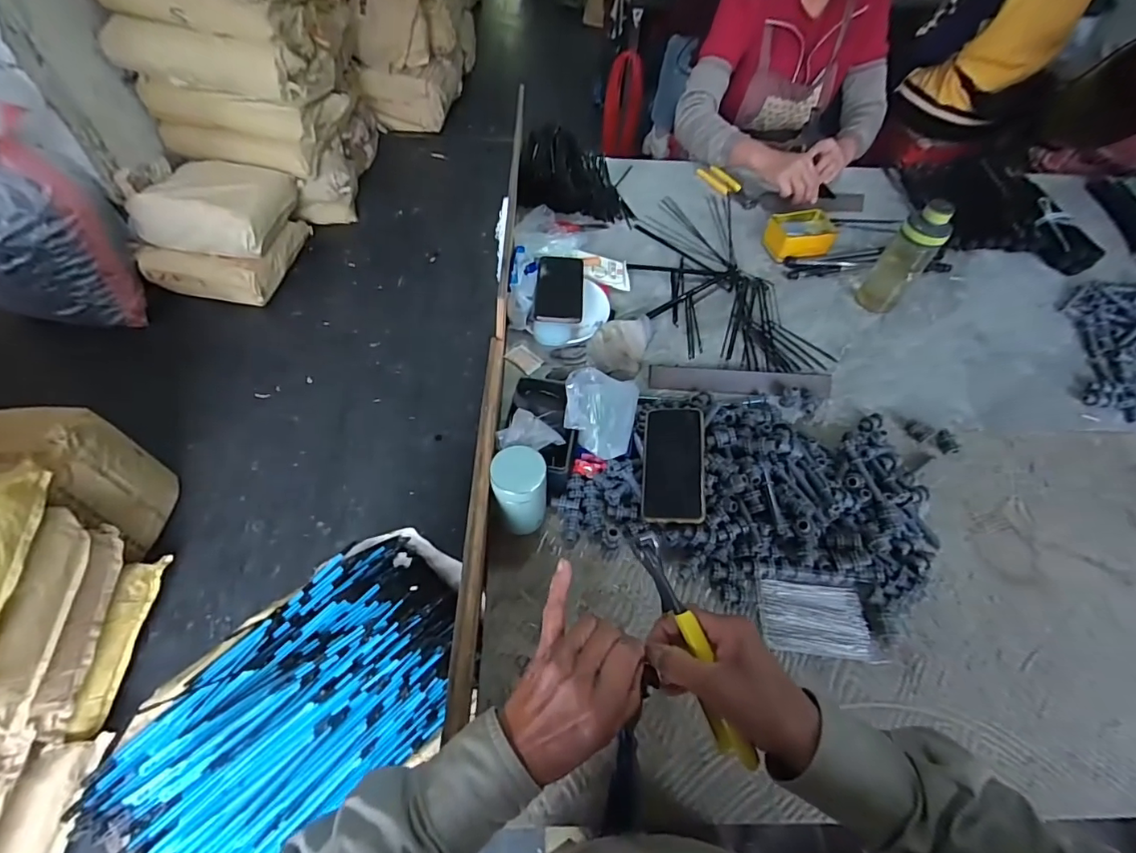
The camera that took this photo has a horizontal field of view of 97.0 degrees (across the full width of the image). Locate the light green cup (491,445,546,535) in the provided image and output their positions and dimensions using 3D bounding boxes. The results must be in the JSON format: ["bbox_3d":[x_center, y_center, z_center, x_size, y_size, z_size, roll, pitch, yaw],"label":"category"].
[{"bbox_3d":[-0.059,0.082,0.620,0.065,0.107,0.071,-2,55,-4],"label":"light green cup"}]

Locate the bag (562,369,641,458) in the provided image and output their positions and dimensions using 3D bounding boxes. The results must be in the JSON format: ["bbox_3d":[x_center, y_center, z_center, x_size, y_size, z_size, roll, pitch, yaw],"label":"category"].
[{"bbox_3d":[0.046,-0.022,0.680,0.098,0.058,0.122,6,55,1],"label":"bag"}]

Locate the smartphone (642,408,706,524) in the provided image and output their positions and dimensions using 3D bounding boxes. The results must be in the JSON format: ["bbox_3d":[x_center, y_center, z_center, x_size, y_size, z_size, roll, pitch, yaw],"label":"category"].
[{"bbox_3d":[0.138,0.048,0.653,0.077,0.010,0.159,0,61,13],"label":"smartphone"}]

